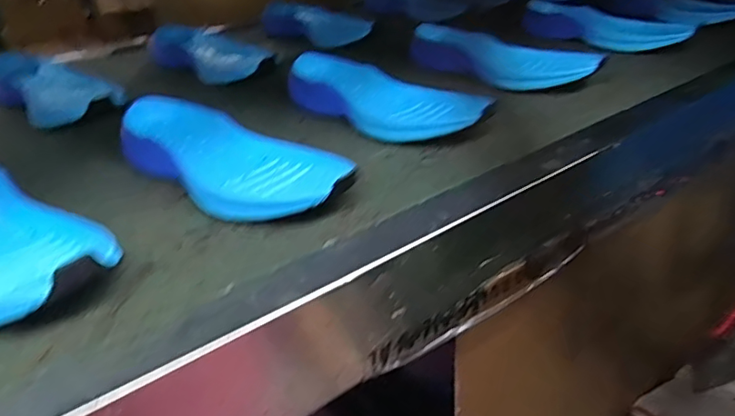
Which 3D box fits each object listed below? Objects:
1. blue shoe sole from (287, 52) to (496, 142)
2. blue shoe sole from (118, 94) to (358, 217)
[{"bbox_3d":[0.008,-0.118,0.581,0.242,0.032,0.085,21,38,32],"label":"blue shoe sole"},{"bbox_3d":[-0.121,-0.041,0.472,0.239,0.038,0.098,18,37,29],"label":"blue shoe sole"}]

